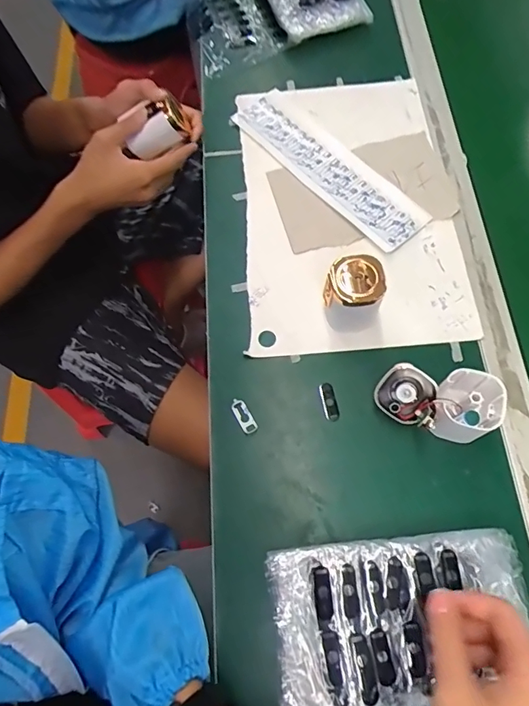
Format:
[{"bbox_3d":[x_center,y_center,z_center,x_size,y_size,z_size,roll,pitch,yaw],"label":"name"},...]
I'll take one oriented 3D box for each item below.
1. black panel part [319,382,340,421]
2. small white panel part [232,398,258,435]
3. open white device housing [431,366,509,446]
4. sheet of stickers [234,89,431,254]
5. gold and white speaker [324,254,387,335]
[{"bbox_3d":[0.069,0.052,0.495,0.015,0.004,0.042,-12,69,-2],"label":"black panel part"},{"bbox_3d":[-0.022,0.067,0.493,0.015,0.005,0.041,-29,70,-8],"label":"small white panel part"},{"bbox_3d":[0.193,0.053,0.451,0.060,0.066,0.060,-1,69,3],"label":"open white device housing"},{"bbox_3d":[0.075,-0.250,0.610,0.081,0.006,0.317,-39,72,-11],"label":"sheet of stickers"},{"bbox_3d":[0.095,-0.063,0.497,0.059,0.077,0.059,15,70,8],"label":"gold and white speaker"}]

